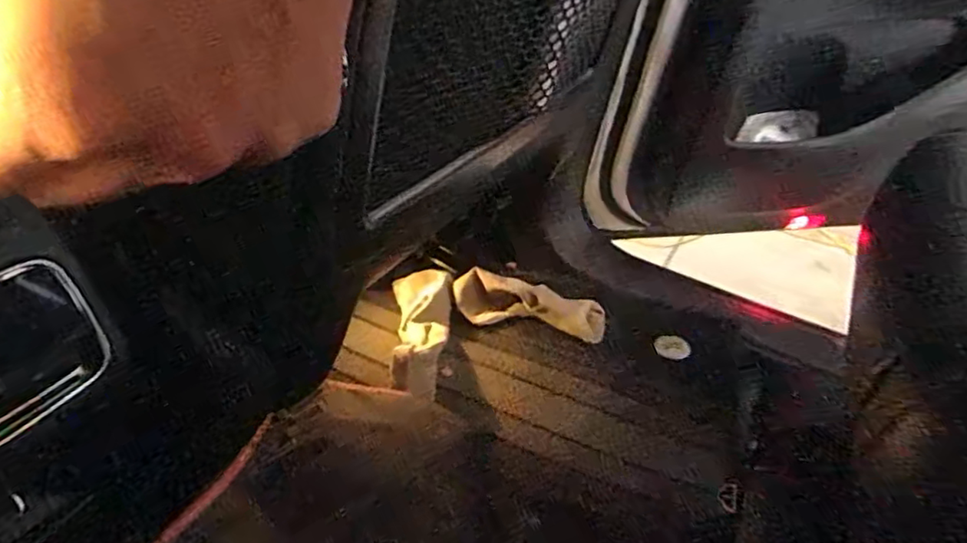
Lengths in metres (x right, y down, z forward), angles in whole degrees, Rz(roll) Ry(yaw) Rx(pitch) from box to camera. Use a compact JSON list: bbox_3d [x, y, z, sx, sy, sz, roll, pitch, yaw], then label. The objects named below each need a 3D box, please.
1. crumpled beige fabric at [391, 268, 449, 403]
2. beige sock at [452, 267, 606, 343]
[{"bbox_3d":[-0.075,0.073,0.705,0.070,0.044,0.210,3,36,-6],"label":"crumpled beige fabric"},{"bbox_3d":[0.059,0.042,0.767,0.195,0.048,0.059,8,36,2],"label":"beige sock"}]

